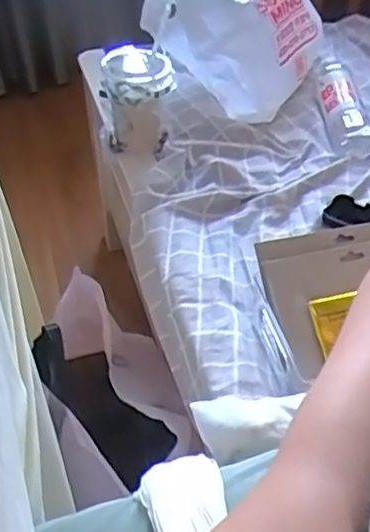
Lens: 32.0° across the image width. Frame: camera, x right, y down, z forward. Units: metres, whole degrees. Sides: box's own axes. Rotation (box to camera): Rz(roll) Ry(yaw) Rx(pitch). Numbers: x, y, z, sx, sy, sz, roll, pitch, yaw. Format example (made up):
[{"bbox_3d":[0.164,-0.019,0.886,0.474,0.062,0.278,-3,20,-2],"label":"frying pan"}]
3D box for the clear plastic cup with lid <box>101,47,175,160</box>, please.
[{"bbox_3d":[-0.064,-0.228,0.900,0.094,0.123,0.097,0,43,0],"label":"clear plastic cup with lid"}]

